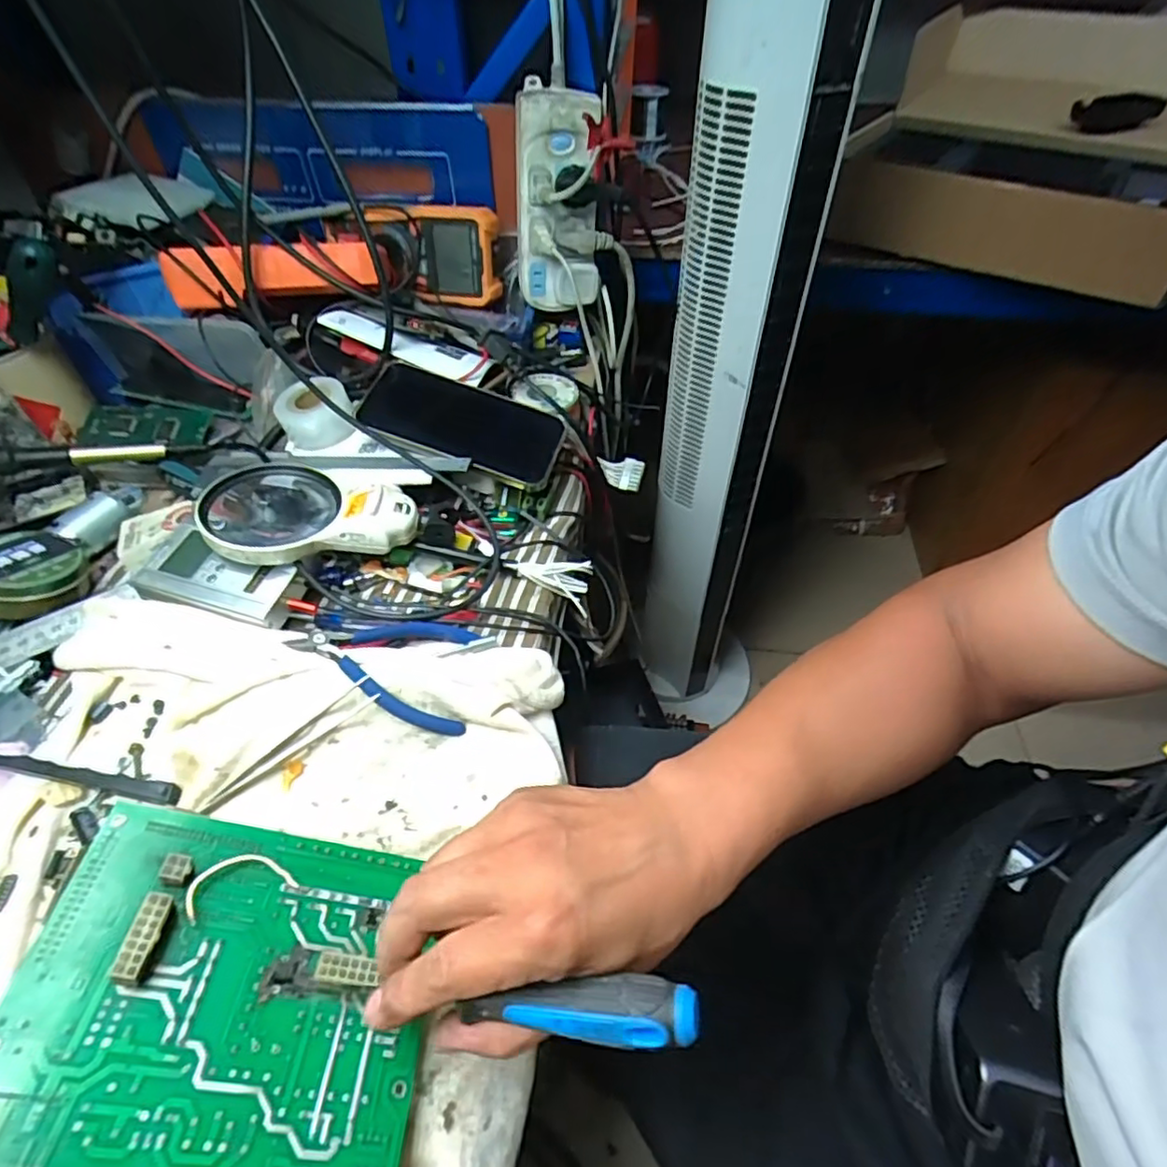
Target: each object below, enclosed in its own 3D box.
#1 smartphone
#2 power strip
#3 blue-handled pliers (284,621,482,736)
[{"bbox_3d":[-0.097,-0.133,0.526,0.157,0.011,0.078,19,60,1],"label":"smartphone"},{"bbox_3d":[-0.024,-0.347,0.593,0.078,0.178,0.058,4,48,4],"label":"power strip"},{"bbox_3d":[-0.126,0.051,0.405,0.110,0.011,0.079,16,42,-14],"label":"blue-handled pliers"}]

